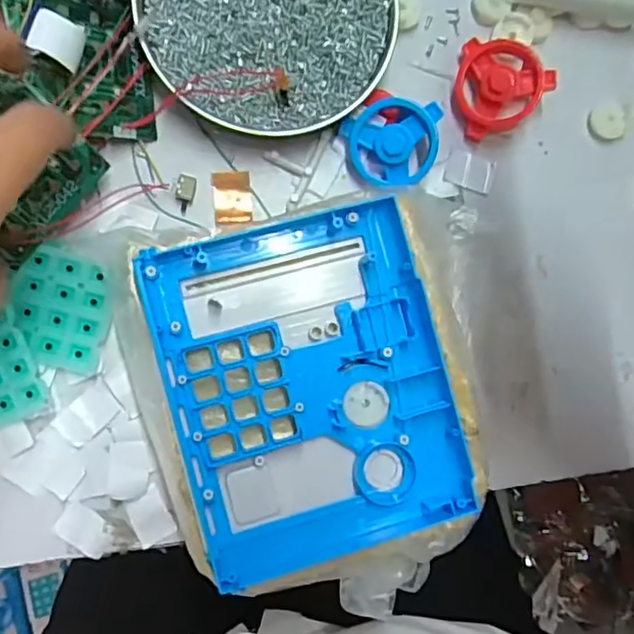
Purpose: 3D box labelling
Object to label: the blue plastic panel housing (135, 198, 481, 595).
[{"bbox_3d":[-0.002,0.036,0.298,0.132,0.017,0.165,-14,89,-7],"label":"blue plastic panel housing"}]

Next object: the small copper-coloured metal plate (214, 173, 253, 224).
[{"bbox_3d":[-0.047,-0.066,0.333,0.020,0.004,0.028,-6,92,-5],"label":"small copper-coloured metal plate"}]

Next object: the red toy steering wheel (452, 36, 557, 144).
[{"bbox_3d":[0.101,-0.133,0.347,0.053,0.025,0.053,3,103,13],"label":"red toy steering wheel"}]

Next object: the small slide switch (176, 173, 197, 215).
[{"bbox_3d":[-0.073,-0.067,0.329,0.010,0.005,0.021,13,87,-7],"label":"small slide switch"}]

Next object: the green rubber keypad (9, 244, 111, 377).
[{"bbox_3d":[-0.132,-0.002,0.307,0.047,0.008,0.059,16,98,-13],"label":"green rubber keypad"}]

